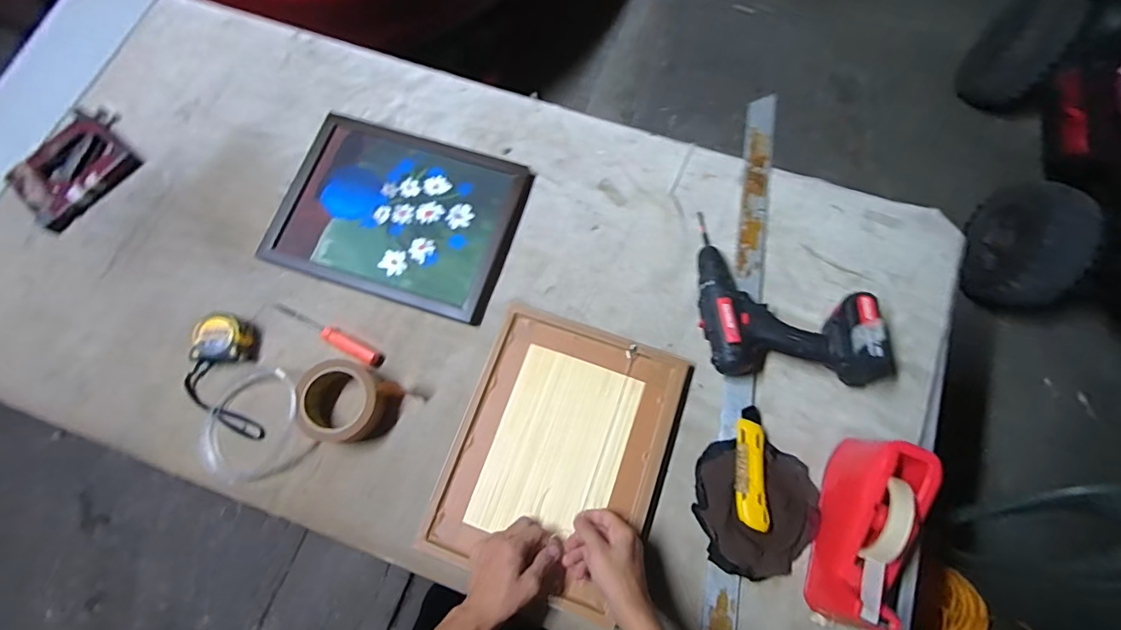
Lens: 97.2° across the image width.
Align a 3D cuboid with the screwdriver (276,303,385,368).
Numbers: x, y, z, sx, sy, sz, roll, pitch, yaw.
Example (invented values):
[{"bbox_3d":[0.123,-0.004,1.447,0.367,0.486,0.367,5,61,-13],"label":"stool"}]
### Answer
[{"bbox_3d":[-0.324,0.025,0.689,0.177,0.019,0.023,27,76,8],"label":"screwdriver"}]

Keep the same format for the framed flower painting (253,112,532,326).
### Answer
[{"bbox_3d":[-0.235,-0.153,0.731,0.336,0.017,0.258,17,74,5],"label":"framed flower painting"}]

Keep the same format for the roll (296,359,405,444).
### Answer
[{"bbox_3d":[-0.275,0.113,0.636,0.115,0.062,0.098,18,74,6],"label":"roll"}]

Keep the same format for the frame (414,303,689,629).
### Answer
[{"bbox_3d":[-0.003,0.171,0.631,0.252,0.023,0.329,18,75,5],"label":"frame"}]

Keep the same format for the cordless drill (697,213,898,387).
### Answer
[{"bbox_3d":[0.320,-0.033,0.656,0.258,0.089,0.238,2,73,1],"label":"cordless drill"}]

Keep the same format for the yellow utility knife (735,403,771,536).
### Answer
[{"bbox_3d":[0.237,0.186,0.611,0.038,0.020,0.146,9,62,3],"label":"yellow utility knife"}]

